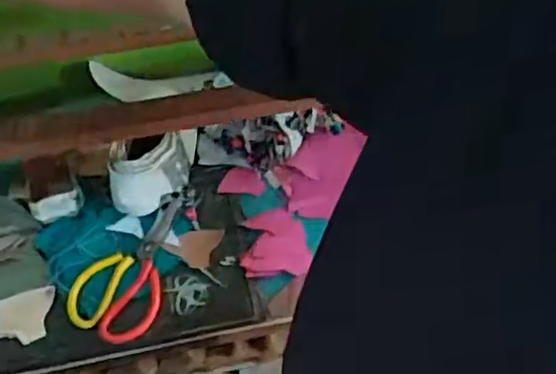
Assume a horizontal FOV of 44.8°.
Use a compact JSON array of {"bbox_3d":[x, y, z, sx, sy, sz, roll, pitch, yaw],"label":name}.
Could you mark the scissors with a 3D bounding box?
[{"bbox_3d":[-0.169,0.093,0.839,0.098,0.027,0.201,22,59,14],"label":"scissors"}]

